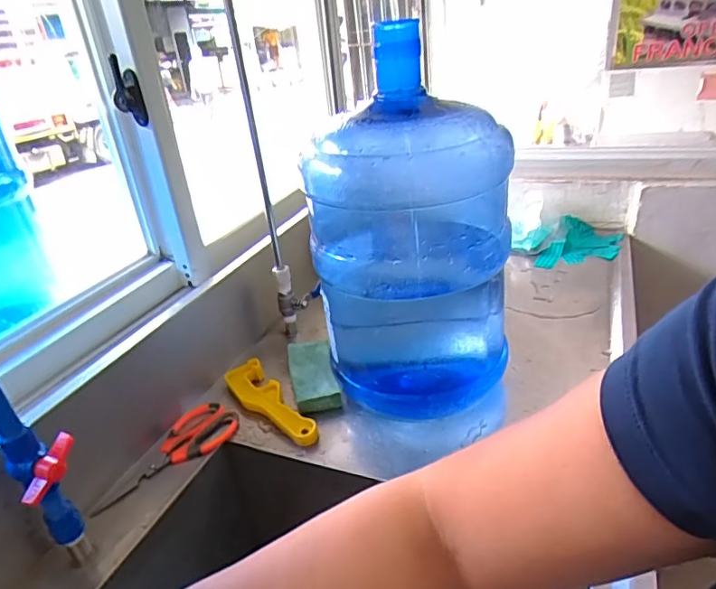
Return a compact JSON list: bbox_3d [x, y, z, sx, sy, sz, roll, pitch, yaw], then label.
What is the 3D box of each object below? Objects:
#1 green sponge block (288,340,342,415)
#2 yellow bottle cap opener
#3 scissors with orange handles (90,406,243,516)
[{"bbox_3d":[-0.068,0.122,0.798,0.064,0.026,0.152,-10,29,-7],"label":"green sponge block"},{"bbox_3d":[-0.125,0.155,0.740,0.056,0.029,0.189,-24,33,-29],"label":"yellow bottle cap opener"},{"bbox_3d":[-0.257,0.207,0.693,0.200,0.014,0.084,-27,35,-33],"label":"scissors with orange handles"}]

